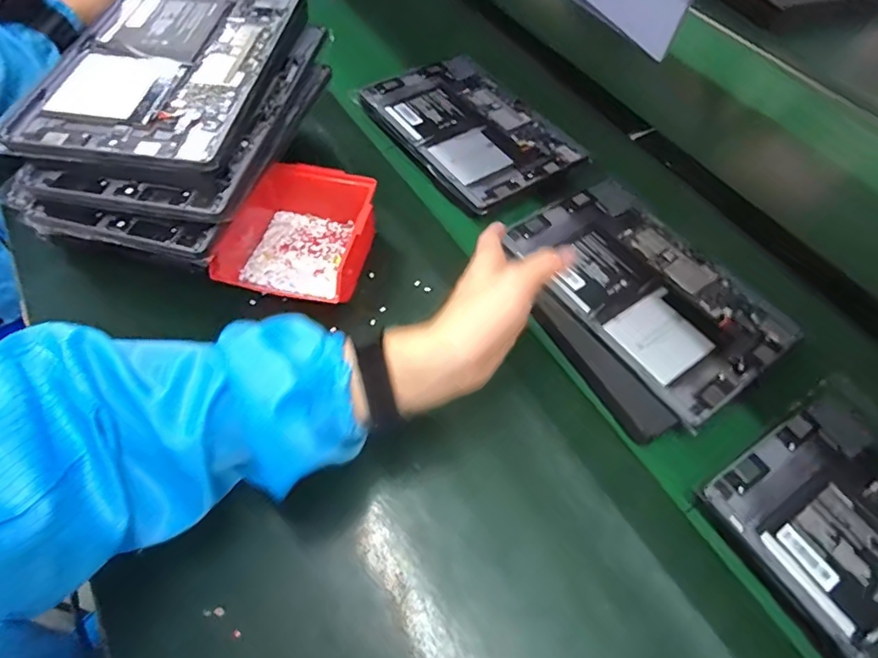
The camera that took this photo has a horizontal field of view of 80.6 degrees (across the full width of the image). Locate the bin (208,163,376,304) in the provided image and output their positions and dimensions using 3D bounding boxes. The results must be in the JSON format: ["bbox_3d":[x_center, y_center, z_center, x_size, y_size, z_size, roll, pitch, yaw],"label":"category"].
[{"bbox_3d":[-0.133,-0.086,0.494,0.137,0.066,0.132,10,57,5],"label":"bin"}]

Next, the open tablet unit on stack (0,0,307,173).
[{"bbox_3d":[-0.225,-0.227,0.444,0.171,0.026,0.255,10,57,2],"label":"open tablet unit on stack"}]

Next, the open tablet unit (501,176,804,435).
[{"bbox_3d":[0.199,-0.046,0.498,0.162,0.011,0.251,-31,64,-22],"label":"open tablet unit"}]

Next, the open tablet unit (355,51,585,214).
[{"bbox_3d":[0.038,-0.247,0.626,0.171,0.009,0.249,-29,63,-21],"label":"open tablet unit"}]

